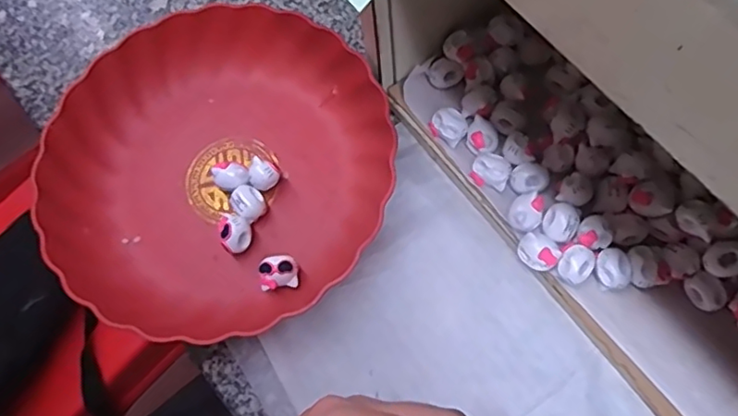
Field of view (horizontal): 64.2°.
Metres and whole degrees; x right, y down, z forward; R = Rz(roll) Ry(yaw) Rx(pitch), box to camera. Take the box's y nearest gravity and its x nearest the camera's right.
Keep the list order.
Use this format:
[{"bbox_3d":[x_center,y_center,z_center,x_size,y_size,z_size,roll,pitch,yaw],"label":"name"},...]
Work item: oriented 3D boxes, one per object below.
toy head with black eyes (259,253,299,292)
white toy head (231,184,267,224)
[{"bbox_3d":[-0.061,0.043,0.396,0.024,0.020,0.019,-10,70,3],"label":"toy head with black eyes"},{"bbox_3d":[-0.085,-0.002,0.419,0.021,0.022,0.026,-37,71,-7],"label":"white toy head"}]

